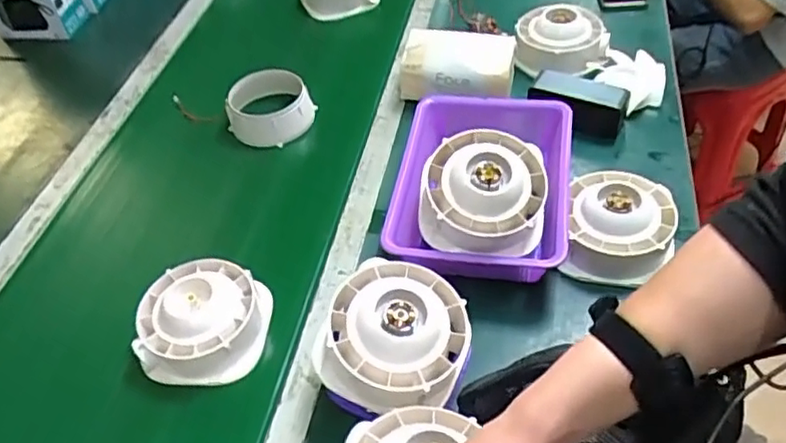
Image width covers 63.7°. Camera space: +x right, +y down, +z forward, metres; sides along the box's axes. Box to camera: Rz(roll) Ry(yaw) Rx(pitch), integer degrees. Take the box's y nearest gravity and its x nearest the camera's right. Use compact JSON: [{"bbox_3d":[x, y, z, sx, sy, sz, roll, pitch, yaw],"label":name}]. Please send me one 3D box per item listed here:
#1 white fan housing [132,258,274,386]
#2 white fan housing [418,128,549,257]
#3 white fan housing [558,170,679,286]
[{"bbox_3d":[-0.215,0.103,0.706,0.134,0.064,0.128,0,49,6],"label":"white fan housing"},{"bbox_3d":[0.098,-0.032,0.696,0.136,0.070,0.138,6,69,10],"label":"white fan housing"},{"bbox_3d":[0.262,0.000,0.732,0.115,0.067,0.133,9,50,13],"label":"white fan housing"}]

